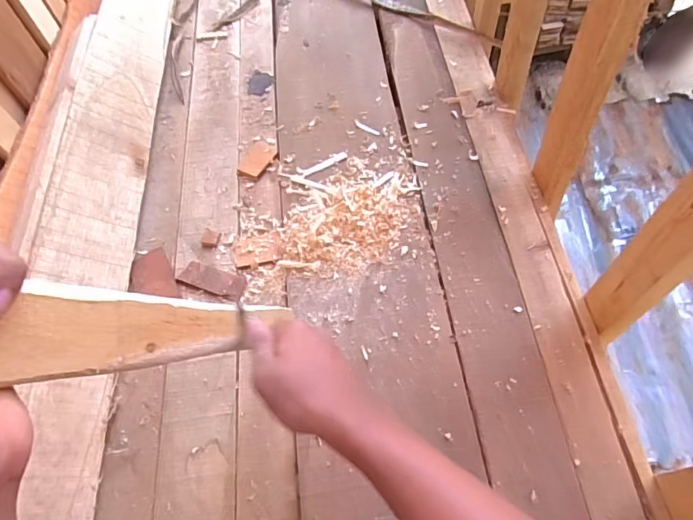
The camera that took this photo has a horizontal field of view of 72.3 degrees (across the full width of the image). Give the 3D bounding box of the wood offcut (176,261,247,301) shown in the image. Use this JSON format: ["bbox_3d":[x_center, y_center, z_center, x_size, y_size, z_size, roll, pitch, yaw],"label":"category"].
[{"bbox_3d":[-0.178,0.026,0.632,0.090,0.007,0.034,17,62,13],"label":"wood offcut"}]

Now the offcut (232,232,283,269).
[{"bbox_3d":[-0.122,-0.017,0.654,0.068,0.007,0.051,-11,60,-2],"label":"offcut"}]

